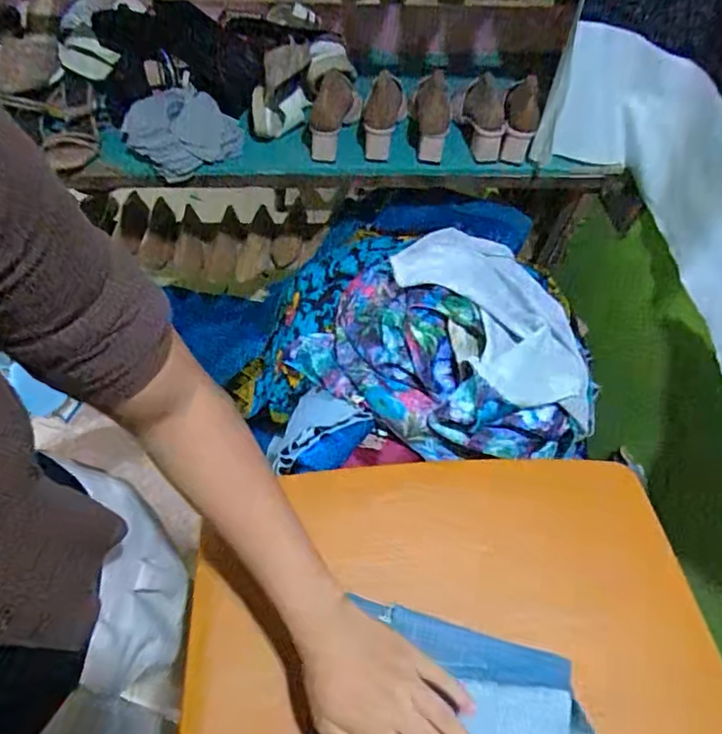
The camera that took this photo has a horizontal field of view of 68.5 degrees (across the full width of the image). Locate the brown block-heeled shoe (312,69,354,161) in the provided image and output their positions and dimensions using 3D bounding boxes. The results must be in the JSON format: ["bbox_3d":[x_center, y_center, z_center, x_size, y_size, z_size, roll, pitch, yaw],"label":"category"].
[{"bbox_3d":[-0.060,-0.462,0.978,0.063,0.148,0.039,17,13,7],"label":"brown block-heeled shoe"}]

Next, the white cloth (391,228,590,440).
[{"bbox_3d":[0.201,-0.082,0.752,0.211,0.087,0.375,-19,60,-16],"label":"white cloth"}]

